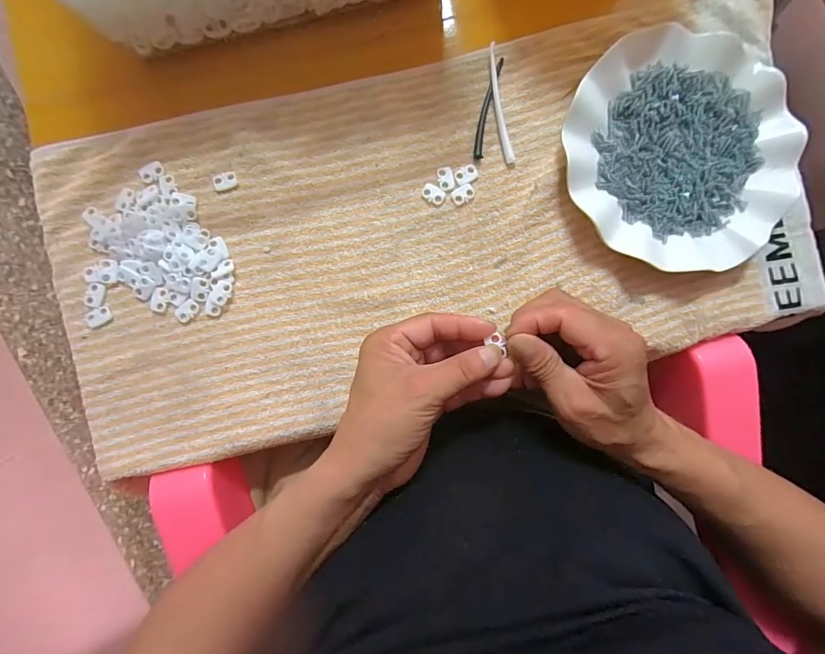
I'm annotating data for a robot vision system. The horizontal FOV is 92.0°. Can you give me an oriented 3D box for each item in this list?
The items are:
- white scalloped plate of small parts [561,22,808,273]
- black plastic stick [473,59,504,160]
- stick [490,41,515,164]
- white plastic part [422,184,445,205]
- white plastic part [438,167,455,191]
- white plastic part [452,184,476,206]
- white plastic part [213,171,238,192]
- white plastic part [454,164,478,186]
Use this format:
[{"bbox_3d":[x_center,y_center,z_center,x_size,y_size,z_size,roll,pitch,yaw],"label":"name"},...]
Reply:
[{"bbox_3d":[0.207,-0.136,0.315,0.177,0.023,0.176,0,89,-2],"label":"white scalloped plate of small parts"},{"bbox_3d":[0.060,-0.177,0.320,0.010,0.004,0.085,13,88,-2],"label":"black plastic stick"},{"bbox_3d":[0.070,-0.178,0.318,0.008,0.009,0.092,-11,89,-2],"label":"stick"},{"bbox_3d":[0.017,-0.106,0.317,0.018,0.004,0.012,31,88,-1],"label":"white plastic part"},{"bbox_3d":[0.027,-0.118,0.317,0.012,0.004,0.018,-15,89,-2],"label":"white plastic part"},{"bbox_3d":[0.041,-0.106,0.318,0.019,0.004,0.013,-29,90,-2],"label":"white plastic part"},{"bbox_3d":[-0.146,-0.115,0.311,0.017,0.004,0.013,-16,89,-2],"label":"white plastic part"},{"bbox_3d":[0.043,-0.122,0.317,0.019,0.004,0.013,-28,90,-2],"label":"white plastic part"}]

